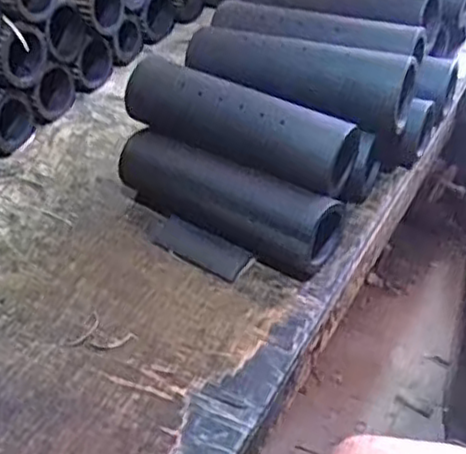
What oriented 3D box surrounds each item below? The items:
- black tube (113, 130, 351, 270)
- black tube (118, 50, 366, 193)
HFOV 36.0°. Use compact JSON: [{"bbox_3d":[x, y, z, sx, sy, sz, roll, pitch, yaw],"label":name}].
[{"bbox_3d":[-0.008,-0.022,0.546,0.185,0.056,0.049,26,50,28],"label":"black tube"},{"bbox_3d":[0.003,-0.083,0.540,0.183,0.050,0.049,21,49,25],"label":"black tube"}]

